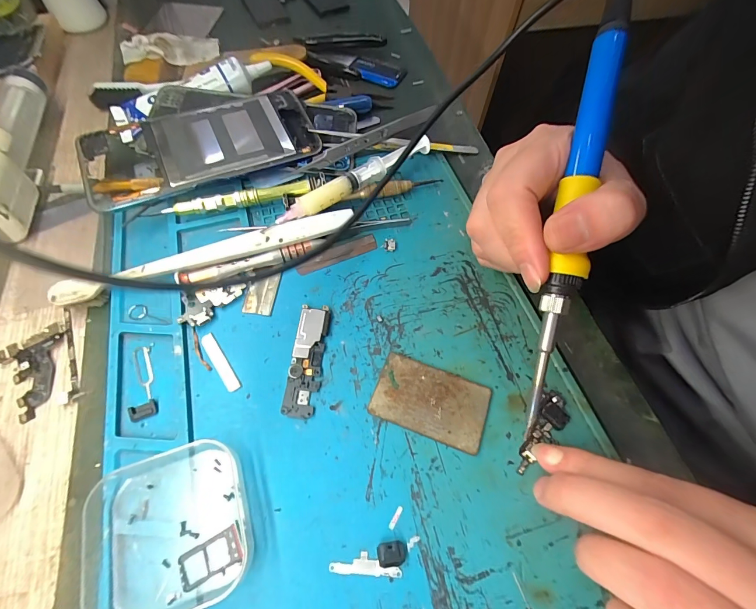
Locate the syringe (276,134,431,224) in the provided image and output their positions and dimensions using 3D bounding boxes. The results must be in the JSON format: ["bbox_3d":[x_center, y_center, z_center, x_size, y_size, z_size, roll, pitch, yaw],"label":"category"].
[{"bbox_3d":[-0.012,-0.089,0.237,0.127,0.011,0.013,-32,68,-16],"label":"syringe"}]

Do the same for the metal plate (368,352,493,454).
[{"bbox_3d":[0.029,0.052,0.186,0.059,0.004,0.037,19,64,9],"label":"metal plate"}]

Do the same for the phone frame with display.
[{"bbox_3d":[-0.129,-0.121,0.250,0.158,0.011,0.079,-23,65,-12],"label":"phone frame with display"}]

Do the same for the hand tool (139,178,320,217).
[{"bbox_3d":[-0.095,-0.073,0.238,0.107,0.015,0.011,-13,64,-7],"label":"hand tool"}]

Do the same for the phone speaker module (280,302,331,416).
[{"bbox_3d":[-0.040,0.031,0.195,0.018,0.005,0.064,4,63,1],"label":"phone speaker module"}]

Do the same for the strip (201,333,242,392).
[{"bbox_3d":[-0.091,0.033,0.194,0.008,0.004,0.039,-33,68,-17],"label":"strip"}]

